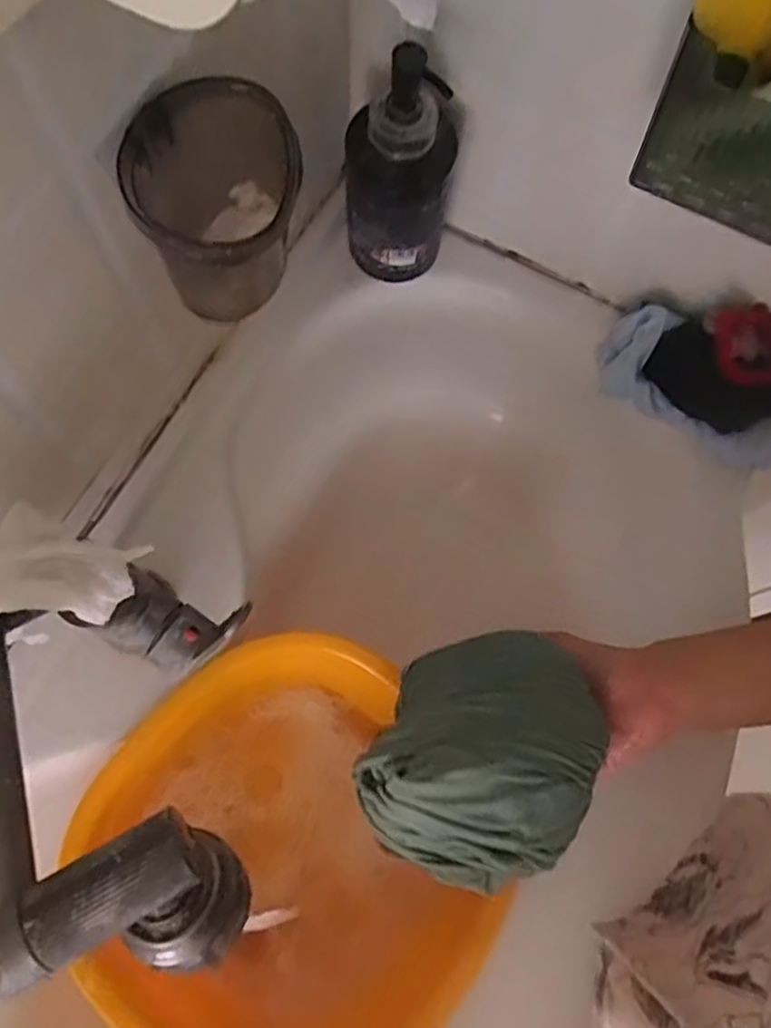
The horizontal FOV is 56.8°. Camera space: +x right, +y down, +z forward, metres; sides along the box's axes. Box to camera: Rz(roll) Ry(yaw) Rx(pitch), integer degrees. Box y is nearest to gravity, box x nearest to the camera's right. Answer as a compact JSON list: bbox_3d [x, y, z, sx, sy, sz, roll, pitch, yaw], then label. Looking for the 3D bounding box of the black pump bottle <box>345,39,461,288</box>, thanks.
[{"bbox_3d":[0.011,-0.246,0.516,0.077,0.174,0.060,3,74,-1],"label":"black pump bottle"}]

